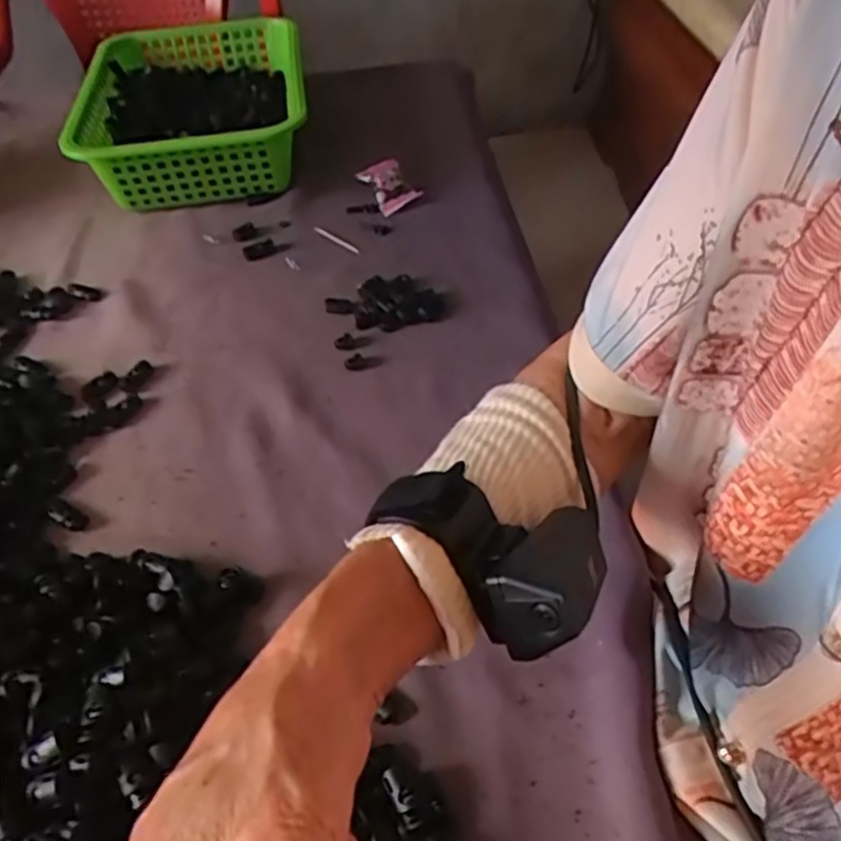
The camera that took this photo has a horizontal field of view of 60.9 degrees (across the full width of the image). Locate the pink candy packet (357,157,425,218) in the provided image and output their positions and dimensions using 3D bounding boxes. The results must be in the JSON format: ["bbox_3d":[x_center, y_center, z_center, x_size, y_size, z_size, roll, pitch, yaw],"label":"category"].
[{"bbox_3d":[-0.030,-0.228,0.694,0.045,0.024,0.057,-29,52,-22],"label":"pink candy packet"}]

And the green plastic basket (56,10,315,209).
[{"bbox_3d":[-0.231,-0.329,0.754,0.215,0.093,0.329,-8,47,-5],"label":"green plastic basket"}]

